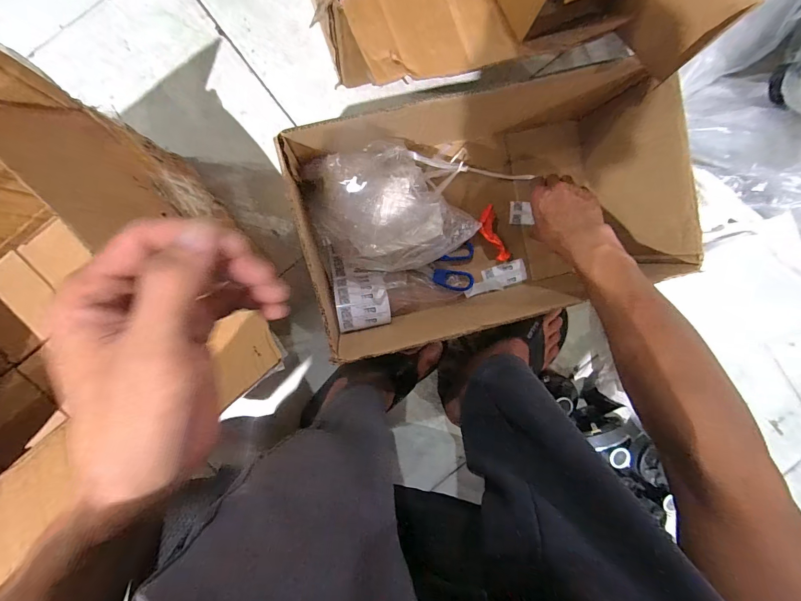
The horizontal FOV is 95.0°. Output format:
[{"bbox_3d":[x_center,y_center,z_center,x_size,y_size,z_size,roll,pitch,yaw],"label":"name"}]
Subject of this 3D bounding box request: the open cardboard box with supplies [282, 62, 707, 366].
[{"bbox_3d":[0.093,-0.110,0.456,0.405,0.177,0.231,-16,97,-5],"label":"open cardboard box with supplies"}]

